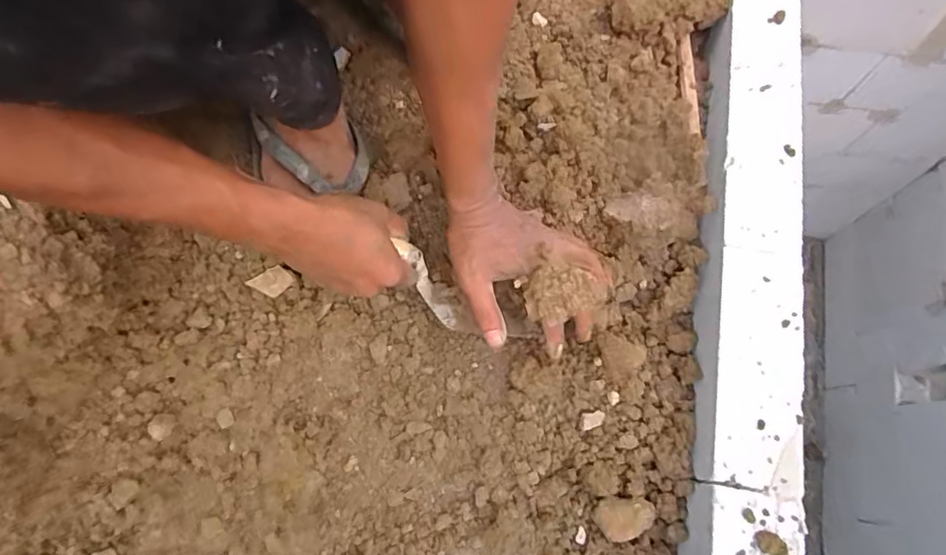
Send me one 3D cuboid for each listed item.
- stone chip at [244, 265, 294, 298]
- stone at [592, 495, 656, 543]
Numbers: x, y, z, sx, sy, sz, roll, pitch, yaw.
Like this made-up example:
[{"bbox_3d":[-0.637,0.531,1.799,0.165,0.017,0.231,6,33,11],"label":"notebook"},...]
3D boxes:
[{"bbox_3d":[-0.199,0.004,0.541,0.039,0.009,0.030,-36,74,-9],"label":"stone chip"},{"bbox_3d":[0.141,0.224,0.518,0.055,0.026,0.036,-3,71,1],"label":"stone"}]

